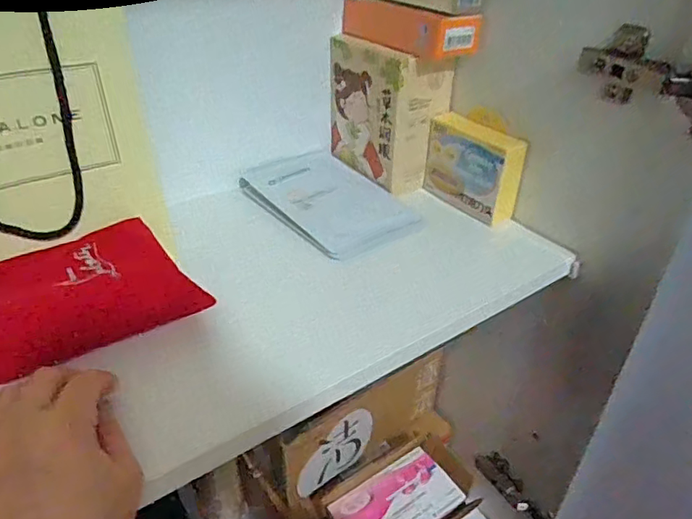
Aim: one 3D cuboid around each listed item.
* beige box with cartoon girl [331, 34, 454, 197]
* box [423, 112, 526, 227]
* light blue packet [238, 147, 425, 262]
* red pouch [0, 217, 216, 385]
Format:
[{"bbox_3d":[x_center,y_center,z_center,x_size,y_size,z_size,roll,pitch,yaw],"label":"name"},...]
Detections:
[{"bbox_3d":[0.044,-0.150,0.535,0.074,0.128,0.111,-21,41,-30],"label":"beige box with cartoon girl"},{"bbox_3d":[0.117,-0.090,0.499,0.033,0.074,0.094,-26,44,-35],"label":"box"},{"bbox_3d":[-0.020,-0.060,0.519,0.111,0.018,0.171,-23,43,-33],"label":"light blue packet"},{"bbox_3d":[-0.177,0.020,0.333,0.151,0.014,0.088,-22,65,-42],"label":"red pouch"}]

